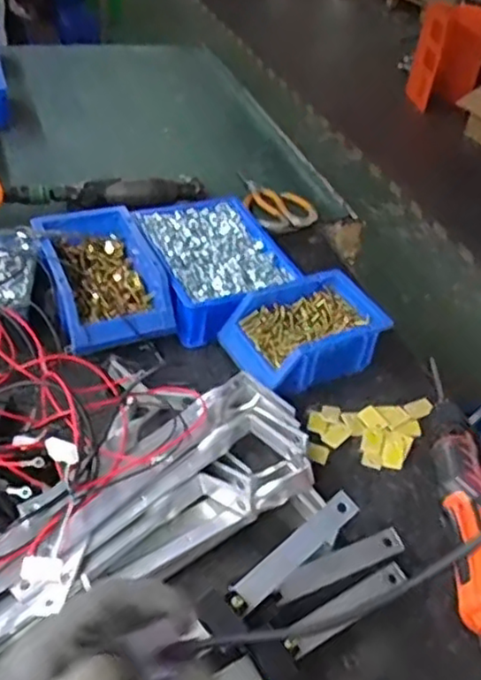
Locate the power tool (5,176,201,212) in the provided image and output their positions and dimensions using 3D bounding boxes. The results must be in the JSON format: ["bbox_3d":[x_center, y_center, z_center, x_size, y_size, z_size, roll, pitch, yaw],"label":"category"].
[{"bbox_3d":[-0.177,-0.196,0.919,0.264,0.042,0.042,-7,42,-16],"label":"power tool"}]

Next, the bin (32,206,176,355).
[{"bbox_3d":[-0.153,-0.064,0.762,0.118,0.081,0.188,-14,46,-21],"label":"bin"}]

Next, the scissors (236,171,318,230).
[{"bbox_3d":[0.045,-0.211,0.992,0.092,0.012,0.167,-14,44,-23],"label":"scissors"}]

